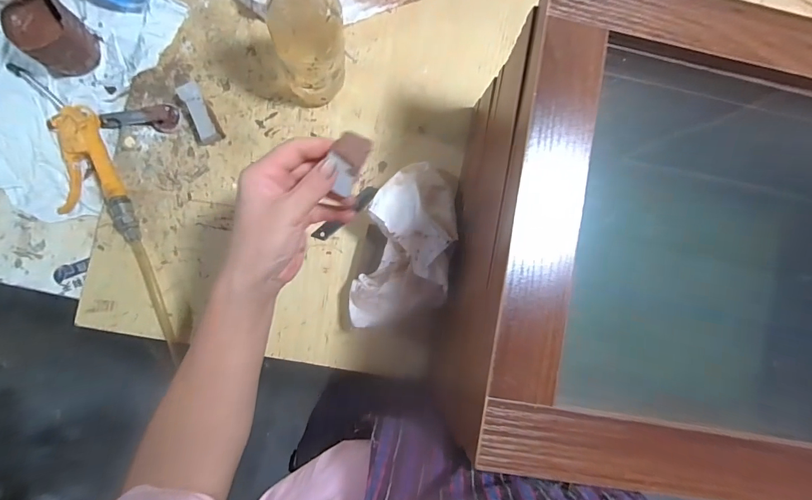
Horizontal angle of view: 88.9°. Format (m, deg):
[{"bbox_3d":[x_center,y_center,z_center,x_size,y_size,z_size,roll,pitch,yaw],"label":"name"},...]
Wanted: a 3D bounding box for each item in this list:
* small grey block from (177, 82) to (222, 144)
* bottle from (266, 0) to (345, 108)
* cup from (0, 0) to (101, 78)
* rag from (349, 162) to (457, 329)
[{"bbox_3d":[-0.245,-0.162,0.493,0.026,0.027,0.071,-21,90,-5],"label":"small grey block"},{"bbox_3d":[-0.105,-0.219,0.420,0.083,0.207,0.074,-11,89,-4],"label":"bottle"},{"bbox_3d":[-0.408,-0.247,0.477,0.069,0.057,0.068,0,89,-4],"label":"cup"},{"bbox_3d":[0.001,-0.007,0.477,0.094,0.096,0.193,12,86,-4],"label":"rag"}]

